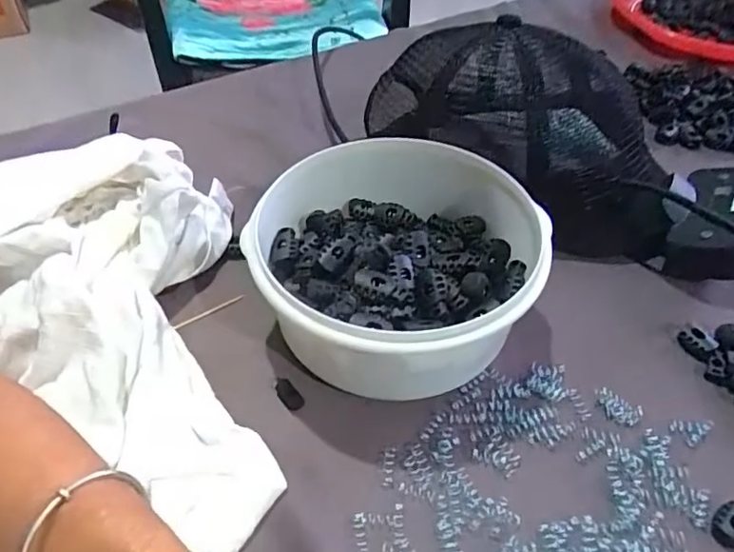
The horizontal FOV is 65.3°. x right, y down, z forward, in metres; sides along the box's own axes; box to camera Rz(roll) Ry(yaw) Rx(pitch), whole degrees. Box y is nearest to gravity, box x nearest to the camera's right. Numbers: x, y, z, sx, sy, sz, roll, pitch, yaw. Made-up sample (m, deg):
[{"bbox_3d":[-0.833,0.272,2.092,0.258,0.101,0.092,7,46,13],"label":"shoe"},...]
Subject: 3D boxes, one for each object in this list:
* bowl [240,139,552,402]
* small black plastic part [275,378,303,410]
[{"bbox_3d":[0.017,-0.002,0.341,0.157,0.078,0.151,-1,47,1],"label":"bowl"},{"bbox_3d":[-0.045,0.068,0.327,0.010,0.008,0.021,-32,53,-25],"label":"small black plastic part"}]

